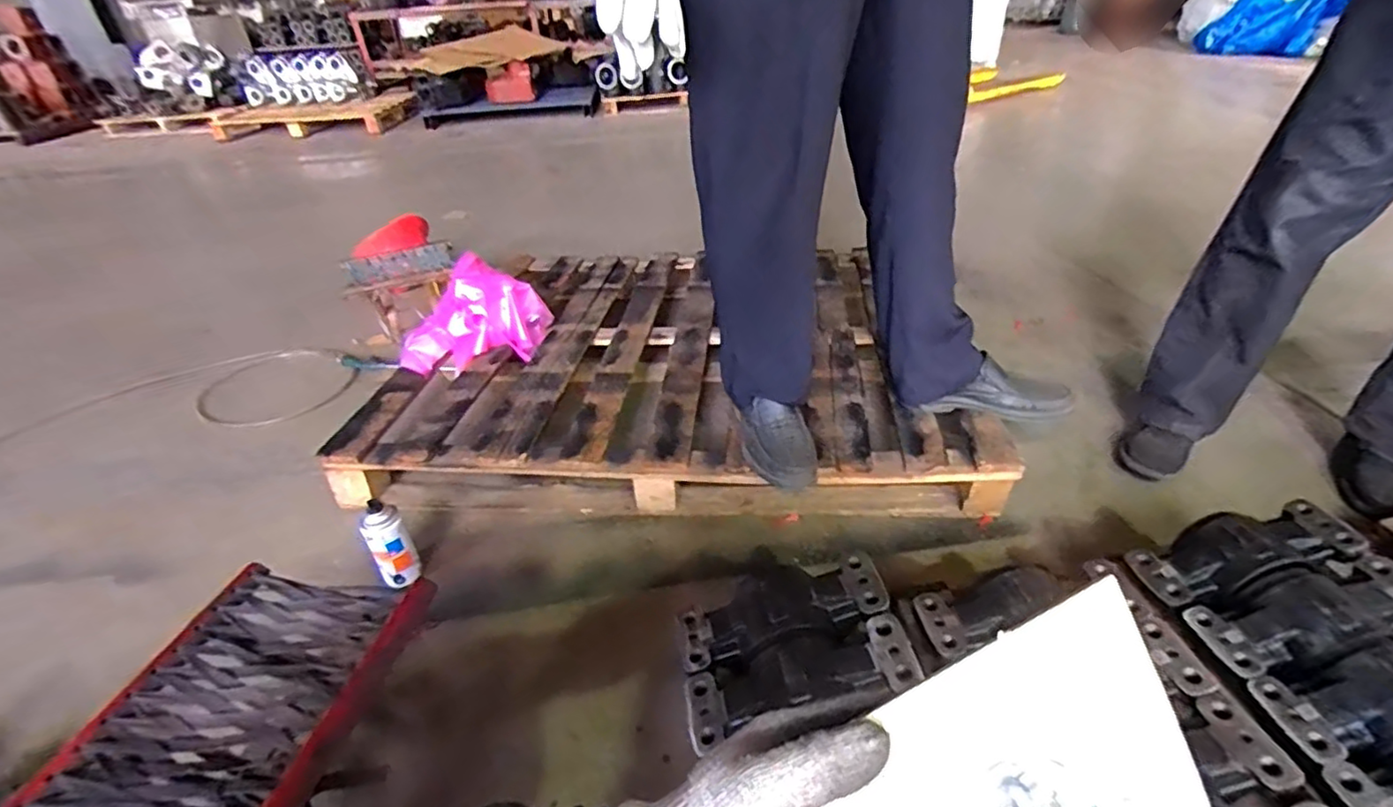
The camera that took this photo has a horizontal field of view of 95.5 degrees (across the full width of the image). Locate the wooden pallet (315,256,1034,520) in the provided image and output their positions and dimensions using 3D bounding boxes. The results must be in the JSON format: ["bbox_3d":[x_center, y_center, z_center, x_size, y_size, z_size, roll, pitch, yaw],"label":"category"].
[{"bbox_3d":[-0.051,-0.125,1.528,1.219,0.179,1.041,1,34,5],"label":"wooden pallet"}]

